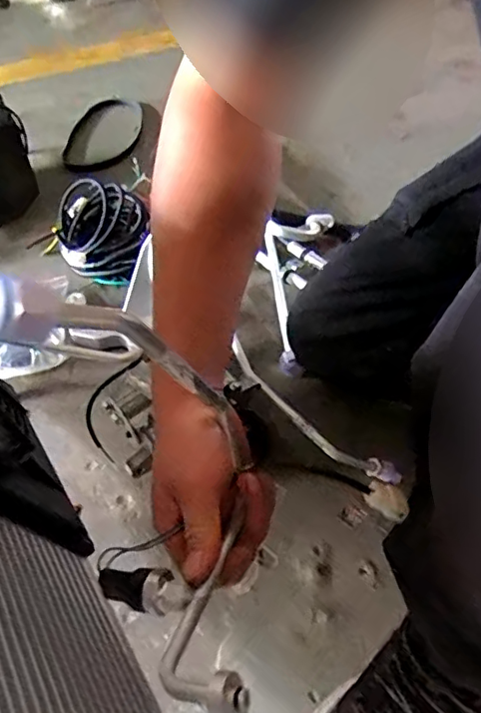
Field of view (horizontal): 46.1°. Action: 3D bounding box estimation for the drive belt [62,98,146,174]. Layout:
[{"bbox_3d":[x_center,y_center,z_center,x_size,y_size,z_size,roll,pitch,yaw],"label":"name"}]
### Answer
[{"bbox_3d":[-0.288,-0.464,1.183,0.171,0.017,0.356,-2,47,3],"label":"drive belt"}]

